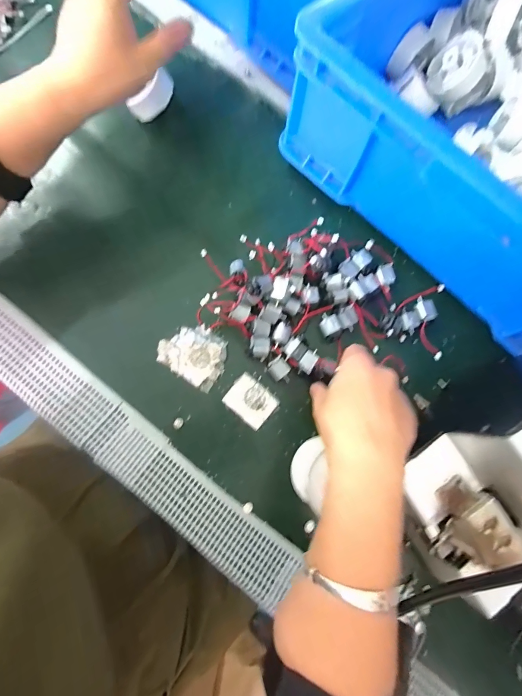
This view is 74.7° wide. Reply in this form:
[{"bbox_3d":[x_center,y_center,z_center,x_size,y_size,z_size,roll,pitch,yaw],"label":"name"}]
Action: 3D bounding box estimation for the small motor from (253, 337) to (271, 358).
[{"bbox_3d":[0.001,0.000,0.345,0.016,0.018,0.019,8,76,-5],"label":"small motor"}]

